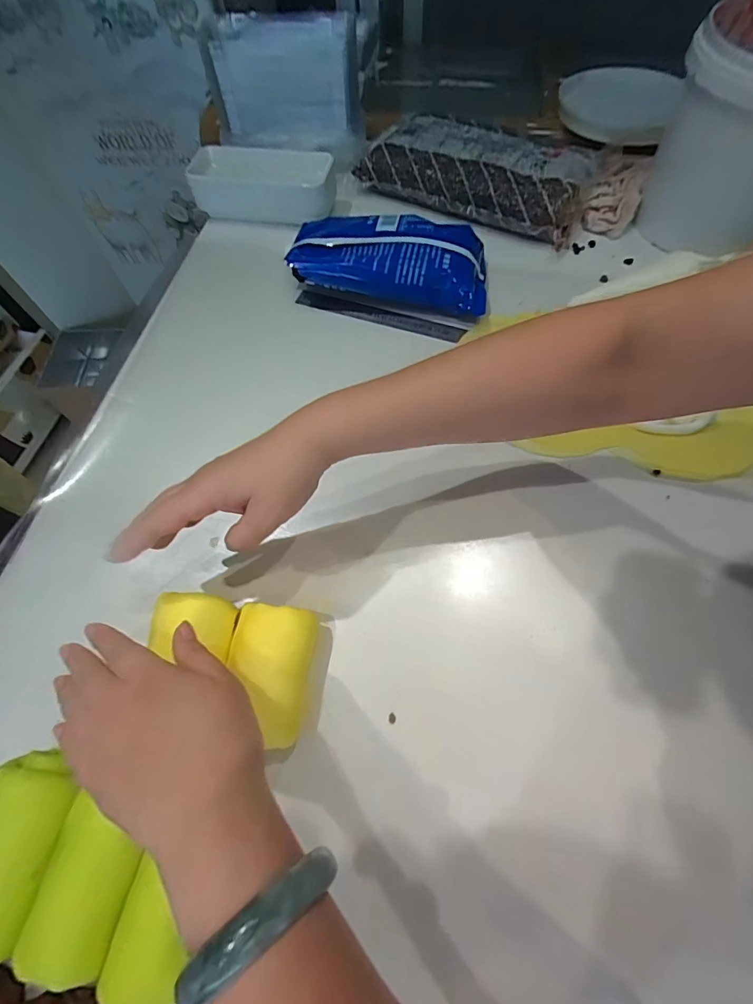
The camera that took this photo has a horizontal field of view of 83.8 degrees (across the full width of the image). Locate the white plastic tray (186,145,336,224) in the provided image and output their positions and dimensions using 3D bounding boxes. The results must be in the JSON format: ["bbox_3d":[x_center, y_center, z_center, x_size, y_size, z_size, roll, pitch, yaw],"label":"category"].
[{"bbox_3d":[-0.154,-0.455,0.599,0.200,0.055,0.089,10,65,7],"label":"white plastic tray"}]

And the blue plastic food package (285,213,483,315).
[{"bbox_3d":[0.016,-0.306,0.531,0.246,0.056,0.135,9,65,6],"label":"blue plastic food package"}]

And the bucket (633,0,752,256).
[{"bbox_3d":[0.439,-0.428,0.494,0.188,0.182,0.211,31,70,16],"label":"bucket"}]

